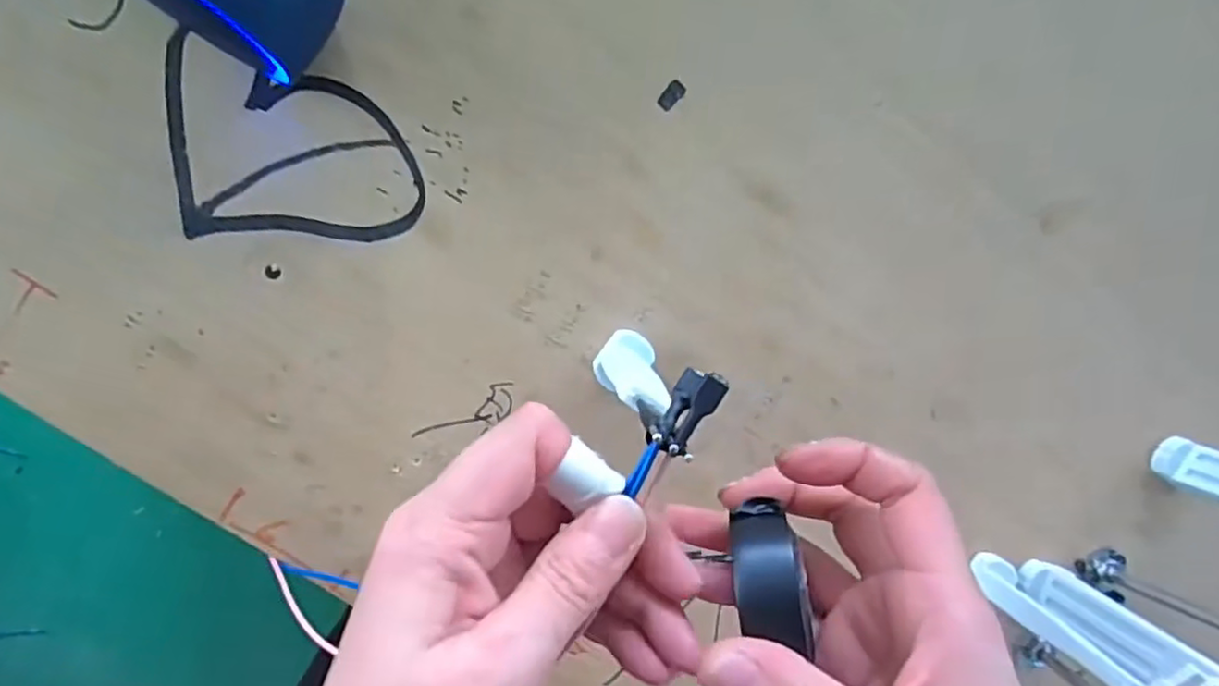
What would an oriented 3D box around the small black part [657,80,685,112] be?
[{"bbox_3d":[0.029,-0.114,0.307,0.008,0.004,0.014,43,91,-10],"label":"small black part"}]

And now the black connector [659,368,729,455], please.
[{"bbox_3d":[0.023,0.019,0.194,0.011,0.009,0.025,33,92,-10],"label":"black connector"}]

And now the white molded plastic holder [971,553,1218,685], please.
[{"bbox_3d":[0.219,0.129,0.301,0.051,0.116,0.023,21,94,-9],"label":"white molded plastic holder"}]

